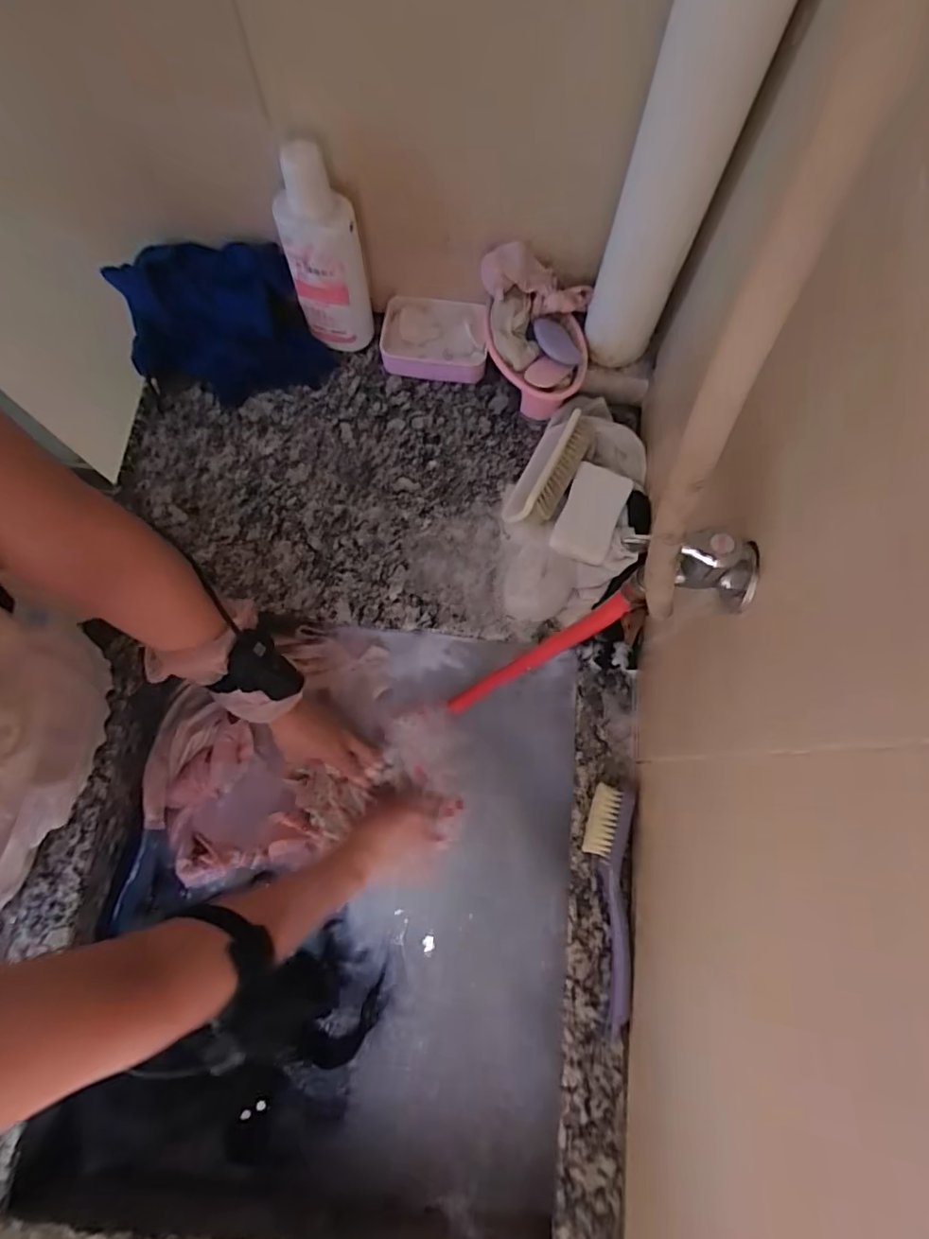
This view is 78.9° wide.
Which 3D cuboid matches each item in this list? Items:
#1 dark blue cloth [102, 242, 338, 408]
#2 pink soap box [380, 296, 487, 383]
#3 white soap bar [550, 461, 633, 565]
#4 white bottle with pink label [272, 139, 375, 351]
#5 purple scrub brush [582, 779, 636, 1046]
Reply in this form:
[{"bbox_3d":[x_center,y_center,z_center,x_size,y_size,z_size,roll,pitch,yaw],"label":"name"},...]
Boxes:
[{"bbox_3d":[-0.273,-0.339,0.653,0.212,0.023,0.156,-9,120,-7],"label":"dark blue cloth"},{"bbox_3d":[-0.038,-0.338,0.685,0.129,0.035,0.087,6,75,1],"label":"pink soap box"},{"bbox_3d":[0.139,-0.118,0.618,0.060,0.018,0.106,22,76,5],"label":"white soap bar"},{"bbox_3d":[-0.148,-0.378,0.606,0.076,0.203,0.058,-15,76,-4],"label":"white bottle with pink label"},{"bbox_3d":[0.135,0.269,0.531,0.051,0.028,0.214,6,75,1],"label":"purple scrub brush"}]

